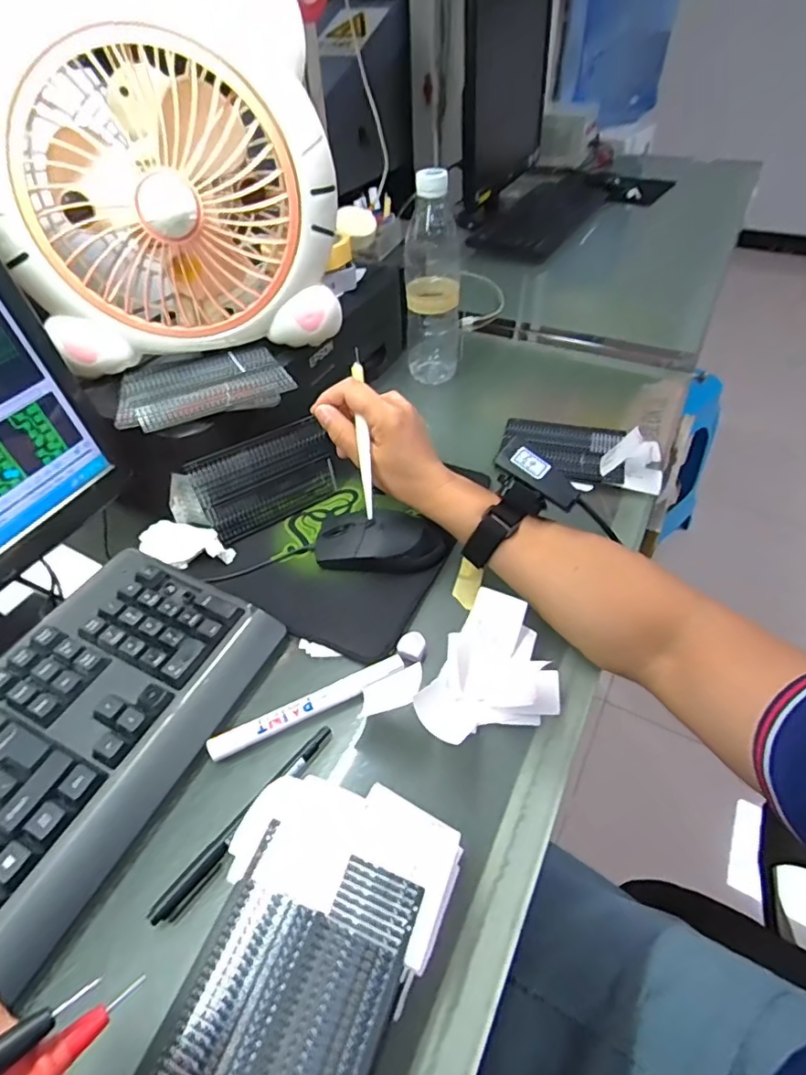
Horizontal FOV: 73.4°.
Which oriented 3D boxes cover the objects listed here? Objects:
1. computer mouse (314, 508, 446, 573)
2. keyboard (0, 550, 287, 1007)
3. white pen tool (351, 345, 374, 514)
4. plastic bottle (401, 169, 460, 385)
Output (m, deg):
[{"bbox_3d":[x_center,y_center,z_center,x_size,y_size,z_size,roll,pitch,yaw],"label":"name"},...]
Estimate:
[{"bbox_3d":[-0.021,0.003,0.482,0.116,0.034,0.052,2,46,5],"label":"computer mouse"},{"bbox_3d":[-0.258,0.184,0.315,0.158,0.039,0.435,18,49,19],"label":"keyboard"},{"bbox_3d":[-0.032,-0.087,0.435,0.010,0.006,0.150,-5,73,-2],"label":"white pen tool"},{"bbox_3d":[0.036,-0.298,0.649,0.063,0.240,0.058,-1,46,1],"label":"plastic bottle"}]

